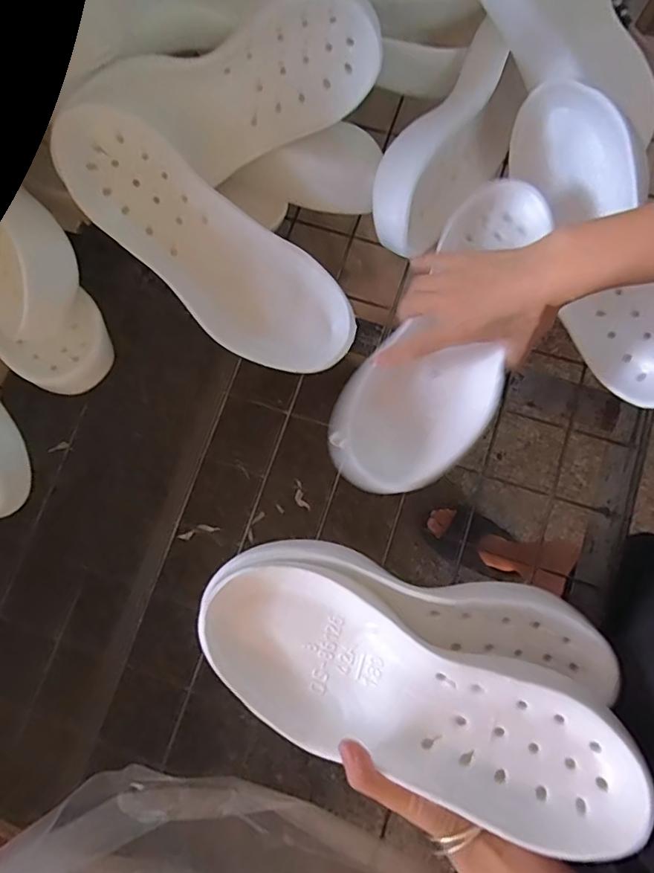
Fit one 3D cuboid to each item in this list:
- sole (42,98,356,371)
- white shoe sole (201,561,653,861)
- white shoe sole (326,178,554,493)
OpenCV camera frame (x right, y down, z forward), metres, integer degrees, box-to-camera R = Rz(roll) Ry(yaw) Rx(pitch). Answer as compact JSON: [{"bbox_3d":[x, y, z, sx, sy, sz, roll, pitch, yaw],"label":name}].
[{"bbox_3d":[-0.114,-0.175,0.497,0.312,0.034,0.106,38,81,-10],"label":"sole"},{"bbox_3d":[0.051,0.179,0.370,0.292,0.042,0.110,17,79,20],"label":"white shoe sole"},{"bbox_3d":[0.109,-0.087,0.479,0.121,0.060,0.298,27,87,7],"label":"white shoe sole"}]

